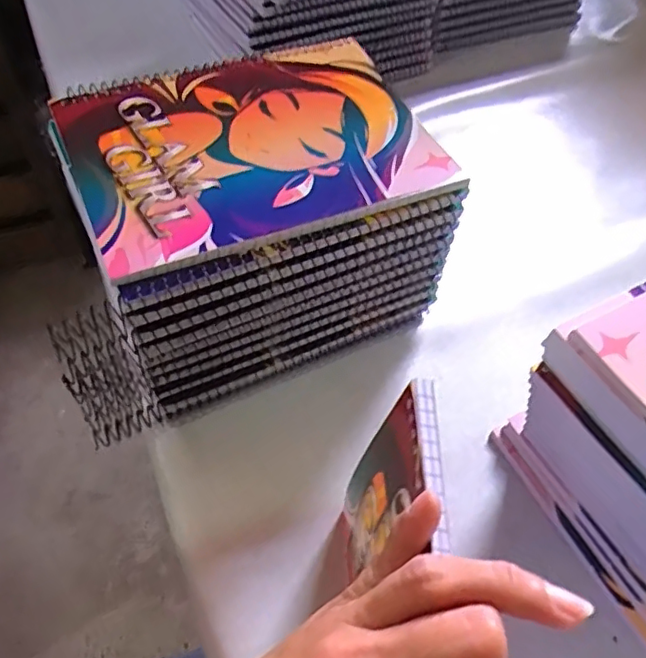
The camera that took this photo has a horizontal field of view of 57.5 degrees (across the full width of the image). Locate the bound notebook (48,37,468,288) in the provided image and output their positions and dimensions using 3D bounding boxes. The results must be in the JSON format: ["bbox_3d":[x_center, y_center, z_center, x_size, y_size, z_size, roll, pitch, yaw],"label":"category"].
[{"bbox_3d":[-0.038,-0.106,0.331,0.194,0.016,0.143,-20,57,-17],"label":"bound notebook"}]

